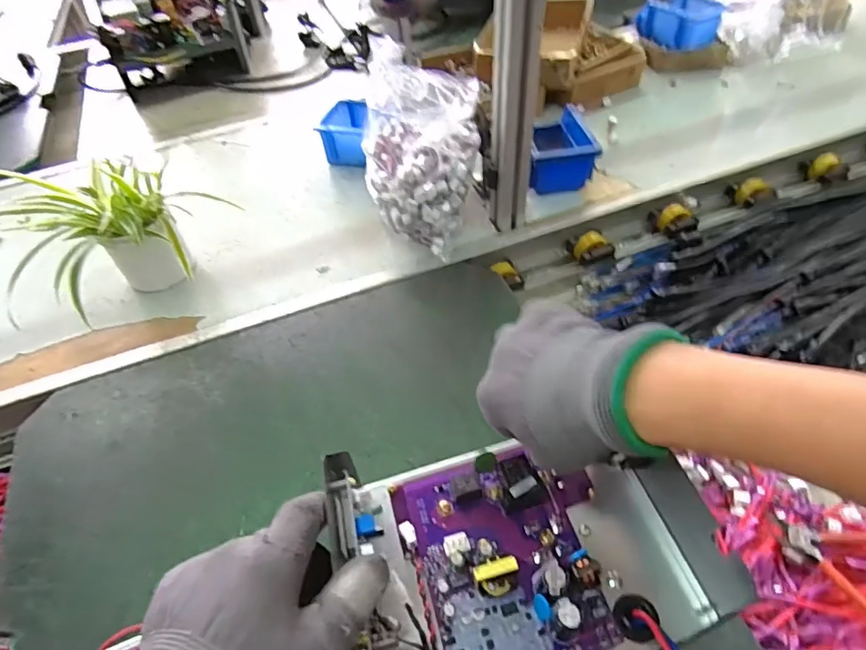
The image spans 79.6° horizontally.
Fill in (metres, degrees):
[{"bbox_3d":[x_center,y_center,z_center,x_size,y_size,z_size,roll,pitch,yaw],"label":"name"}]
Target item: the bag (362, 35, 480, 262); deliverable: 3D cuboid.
[{"bbox_3d":[-0.016,-0.225,0.702,0.152,0.197,0.179,-1,51,4],"label":"bag"}]

